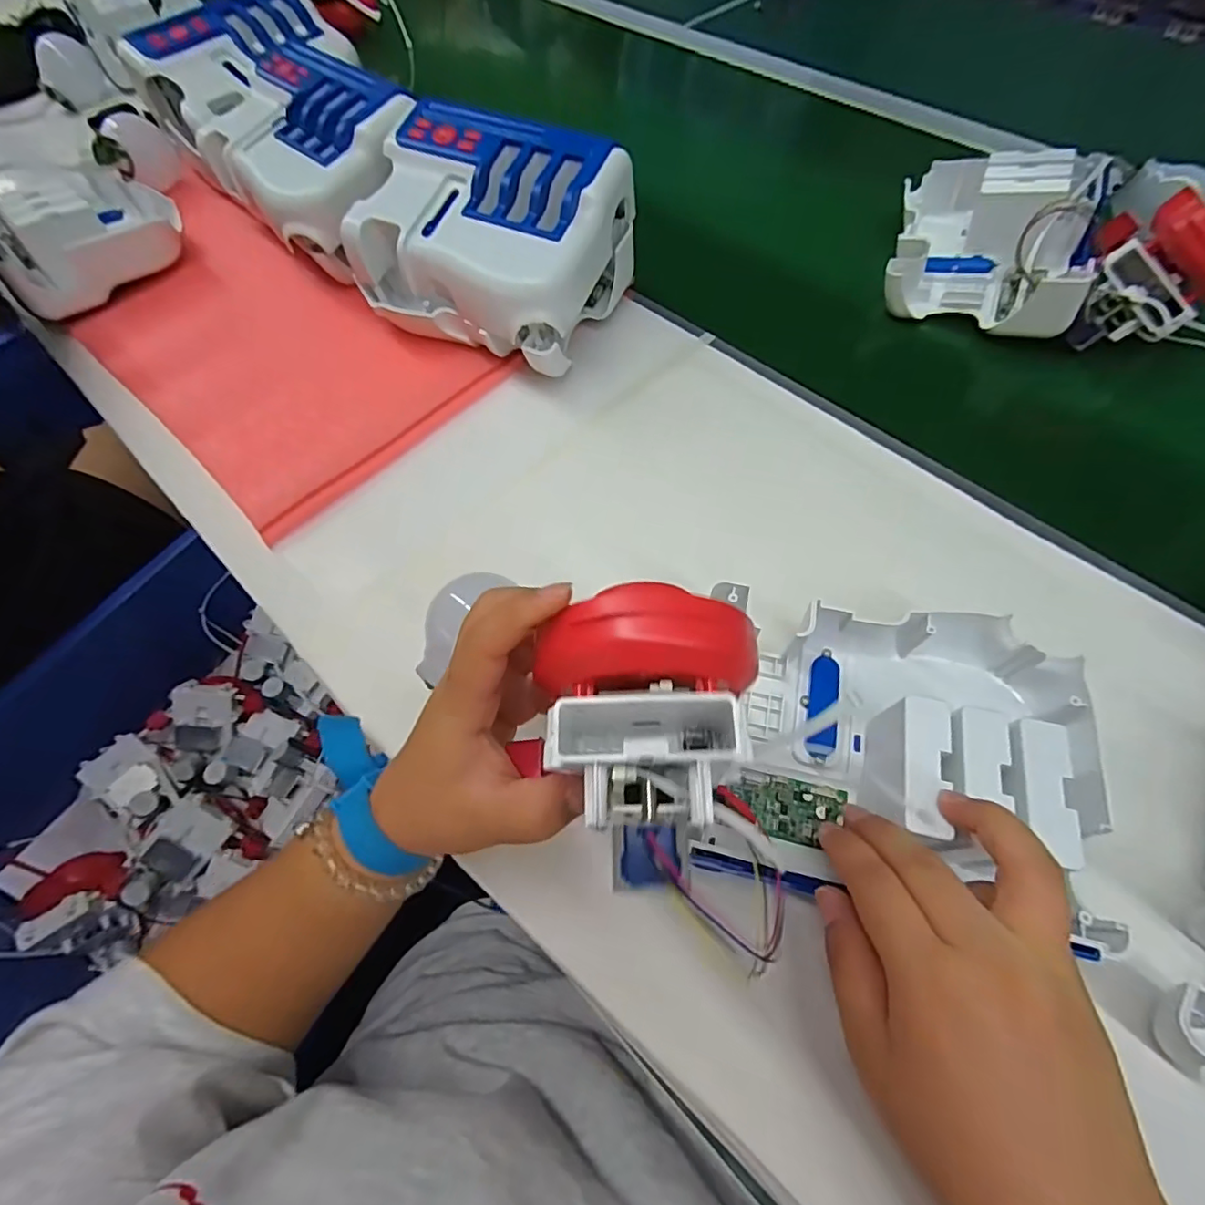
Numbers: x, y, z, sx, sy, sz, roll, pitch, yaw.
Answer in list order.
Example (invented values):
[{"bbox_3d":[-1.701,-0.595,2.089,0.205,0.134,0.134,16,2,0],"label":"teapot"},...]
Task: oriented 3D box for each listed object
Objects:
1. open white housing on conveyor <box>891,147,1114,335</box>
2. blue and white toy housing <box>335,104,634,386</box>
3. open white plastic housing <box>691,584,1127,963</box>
[{"bbox_3d":[0.320,-0.302,0.459,0.136,0.059,0.177,21,65,13],"label":"open white housing on conveyor"},{"bbox_3d":[-0.083,-0.263,0.423,0.173,0.115,0.126,23,66,14],"label":"blue and white toy housing"},{"bbox_3d":[0.135,0.067,0.271,0.170,0.063,0.143,8,63,7],"label":"open white plastic housing"}]

